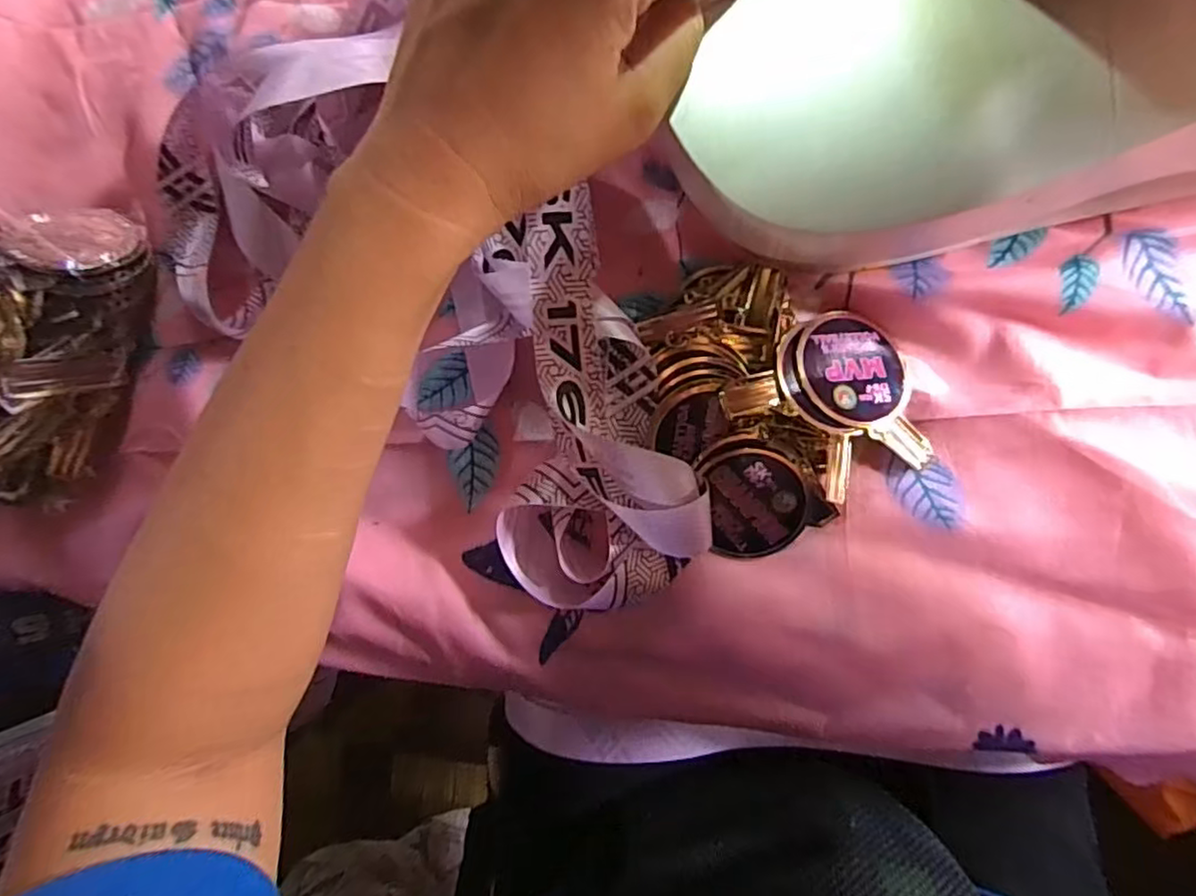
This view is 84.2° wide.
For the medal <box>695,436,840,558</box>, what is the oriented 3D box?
[{"bbox_3d":[0.065,0.021,0.275,0.049,0.004,0.053,1,110,4],"label":"medal"}]

